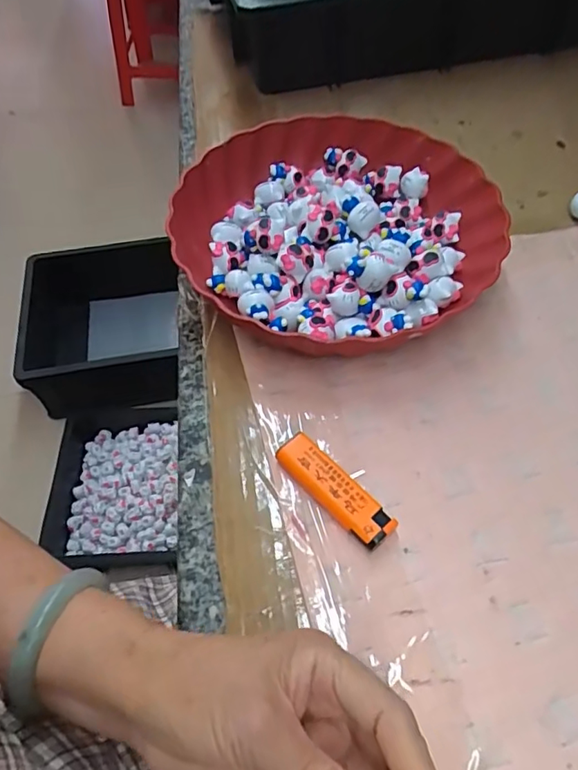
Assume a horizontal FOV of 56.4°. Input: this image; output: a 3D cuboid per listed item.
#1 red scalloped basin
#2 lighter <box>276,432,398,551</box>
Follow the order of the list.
[{"bbox_3d":[0.040,-0.120,0.421,0.233,0.054,0.234,0,55,1],"label":"red scalloped basin"},{"bbox_3d":[0.026,0.063,0.321,0.079,0.017,0.023,39,64,24],"label":"lighter"}]

